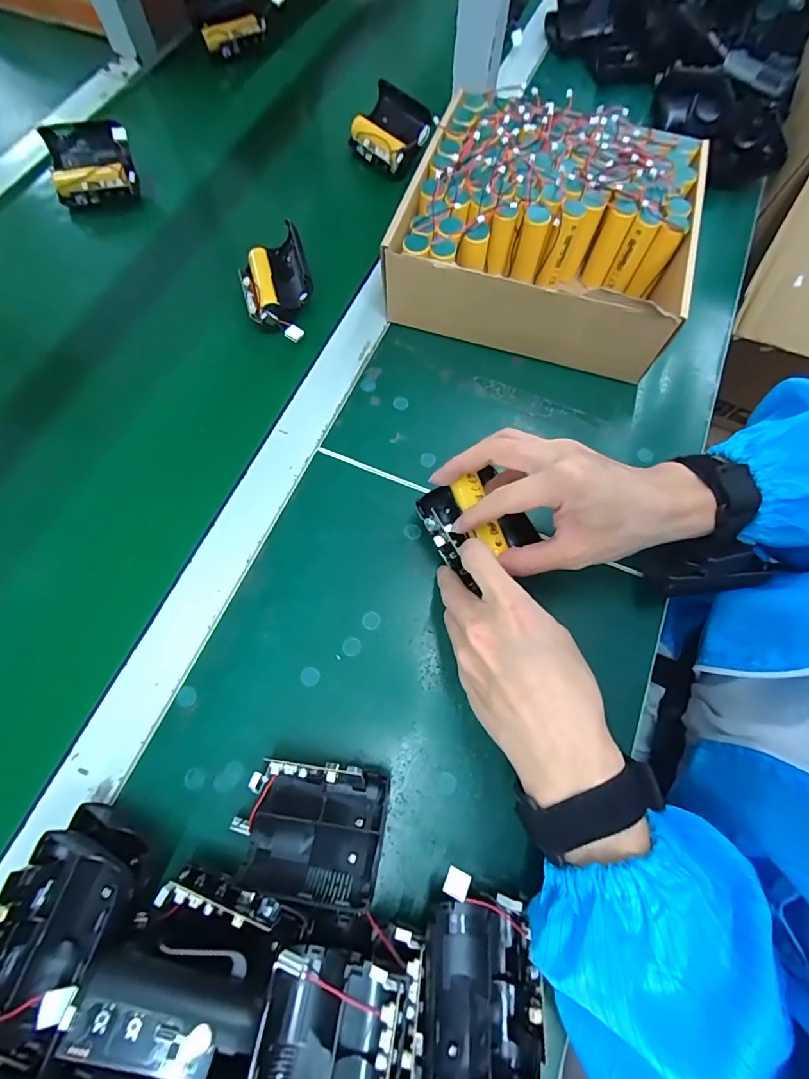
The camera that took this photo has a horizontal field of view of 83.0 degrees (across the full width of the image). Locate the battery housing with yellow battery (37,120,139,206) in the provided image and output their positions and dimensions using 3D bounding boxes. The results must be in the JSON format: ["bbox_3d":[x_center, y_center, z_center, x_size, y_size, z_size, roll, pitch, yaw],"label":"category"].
[{"bbox_3d":[-0.324,-0.390,0.472,0.081,0.040,0.063,-14,72,-7],"label":"battery housing with yellow battery"}]

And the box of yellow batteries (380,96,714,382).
[{"bbox_3d":[0.132,-0.281,0.418,0.245,0.083,0.225,17,71,4],"label":"box of yellow batteries"}]

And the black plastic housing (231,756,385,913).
[{"bbox_3d":[-0.055,0.166,0.269,0.087,0.044,0.064,6,70,0],"label":"black plastic housing"}]

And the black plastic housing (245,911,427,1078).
[{"bbox_3d":[-0.030,0.241,0.216,0.079,0.027,0.086,10,70,1],"label":"black plastic housing"}]

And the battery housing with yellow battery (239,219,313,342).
[{"bbox_3d":[-0.114,-0.228,0.413,0.061,0.036,0.107,-16,72,-8],"label":"battery housing with yellow battery"}]

